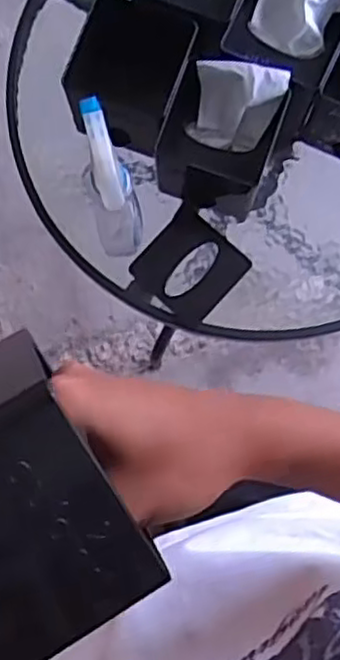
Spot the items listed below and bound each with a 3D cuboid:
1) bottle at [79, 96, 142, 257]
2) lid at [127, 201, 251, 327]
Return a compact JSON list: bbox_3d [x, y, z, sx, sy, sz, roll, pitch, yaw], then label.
[{"bbox_3d":[-0.056,-0.139,0.697,0.043,0.200,0.092,-7,81,-2],"label":"bottle"},{"bbox_3d":[0.023,-0.072,0.786,0.102,0.011,0.106,42,82,7],"label":"lid"}]

